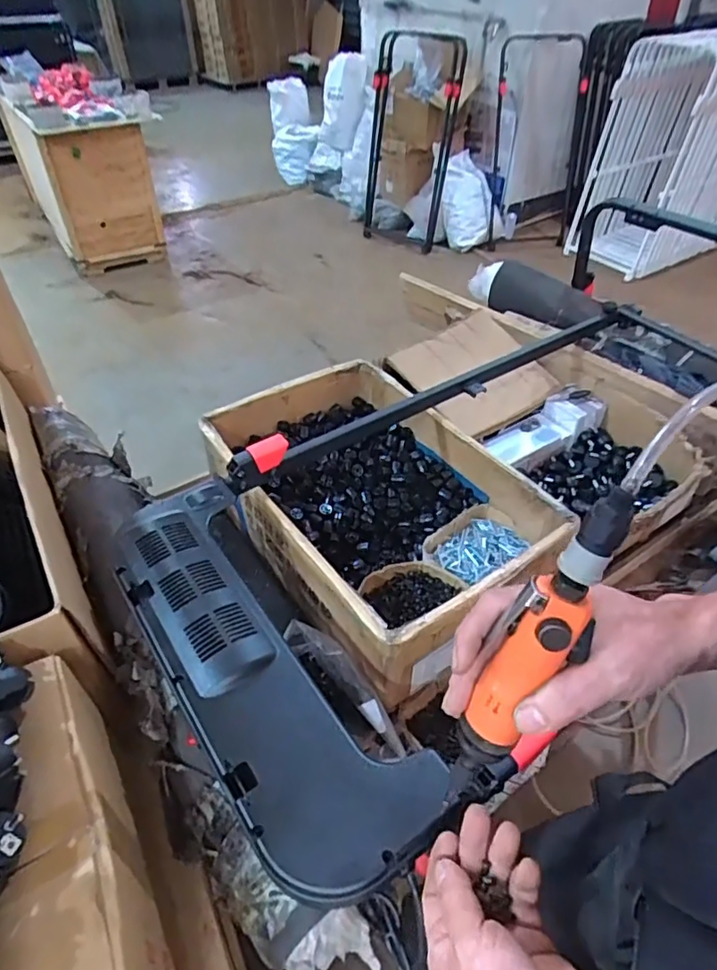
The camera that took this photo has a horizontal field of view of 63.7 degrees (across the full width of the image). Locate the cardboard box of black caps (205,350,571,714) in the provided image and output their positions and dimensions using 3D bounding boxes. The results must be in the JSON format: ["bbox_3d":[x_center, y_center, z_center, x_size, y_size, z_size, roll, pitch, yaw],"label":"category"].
[{"bbox_3d":[0.027,0.014,0.914,0.378,0.138,0.525,-27,50,-25],"label":"cardboard box of black caps"}]

